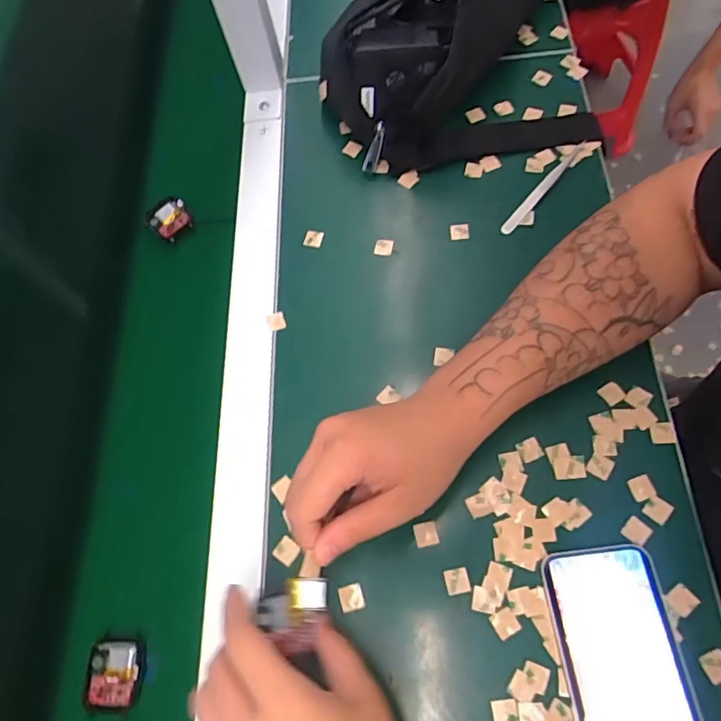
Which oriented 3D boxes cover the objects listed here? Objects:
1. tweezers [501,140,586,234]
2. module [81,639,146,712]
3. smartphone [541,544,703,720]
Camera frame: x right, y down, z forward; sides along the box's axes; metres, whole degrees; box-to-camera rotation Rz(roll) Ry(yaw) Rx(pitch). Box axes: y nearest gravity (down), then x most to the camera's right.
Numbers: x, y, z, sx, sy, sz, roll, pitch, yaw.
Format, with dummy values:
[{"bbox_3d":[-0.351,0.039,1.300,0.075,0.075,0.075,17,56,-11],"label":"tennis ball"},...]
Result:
[{"bbox_3d":[0.169,-0.159,0.494,0.011,0.008,0.123,37,76,19],"label":"tweezers"},{"bbox_3d":[-0.164,0.210,0.362,0.039,0.012,0.041,-2,67,6],"label":"module"},{"bbox_3d":[0.165,0.193,0.333,0.074,0.009,0.145,-8,66,3],"label":"smartphone"}]

